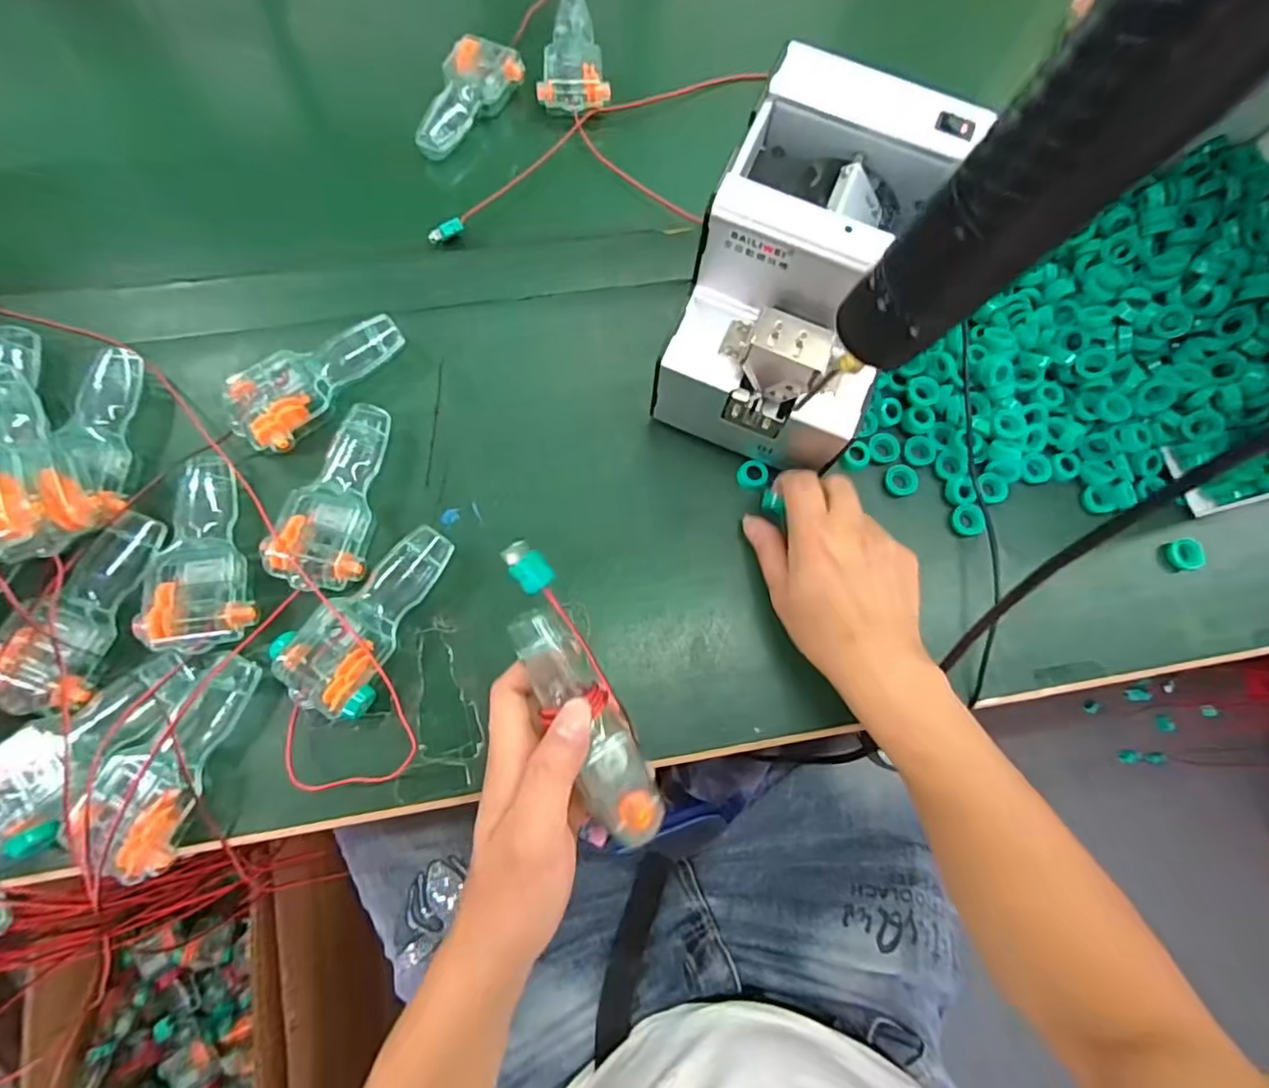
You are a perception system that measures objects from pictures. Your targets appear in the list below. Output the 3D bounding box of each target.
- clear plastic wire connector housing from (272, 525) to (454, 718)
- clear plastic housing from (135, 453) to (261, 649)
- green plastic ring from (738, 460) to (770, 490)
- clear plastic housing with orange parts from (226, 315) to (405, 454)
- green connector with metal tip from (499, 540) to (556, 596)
[{"bbox_3d":[-0.164,0.044,0.372,0.050,0.027,0.125,31,74,7],"label":"clear plastic wire connector housing"},{"bbox_3d":[-0.277,0.005,0.376,0.055,0.030,0.124,-19,74,-8],"label":"clear plastic housing"},{"bbox_3d":[0.083,-0.048,0.417,0.020,0.007,0.021,1,72,-2],"label":"green plastic ring"},{"bbox_3d":[-0.224,-0.120,0.414,0.052,0.024,0.123,40,75,10],"label":"clear plastic housing with orange parts"},{"bbox_3d":[-0.052,0.011,0.298,0.019,0.022,0.023,-37,78,-13],"label":"green connector with metal tip"}]

